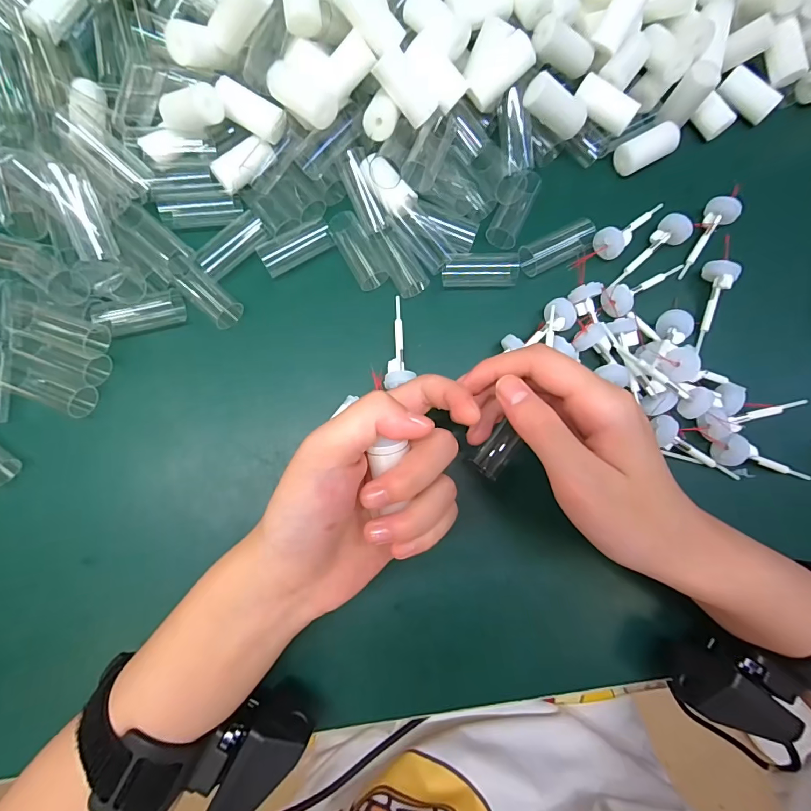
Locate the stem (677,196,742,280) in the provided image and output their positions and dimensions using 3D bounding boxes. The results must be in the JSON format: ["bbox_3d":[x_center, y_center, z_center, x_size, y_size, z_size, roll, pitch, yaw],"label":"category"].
[{"bbox_3d":[0.209,-0.115,0.289,0.019,0.015,0.060,29,95,2],"label":"stem"}]

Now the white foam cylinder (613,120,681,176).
[{"bbox_3d":[0.172,-0.182,0.295,0.042,0.017,0.020,-27,84,-6],"label":"white foam cylinder"}]

